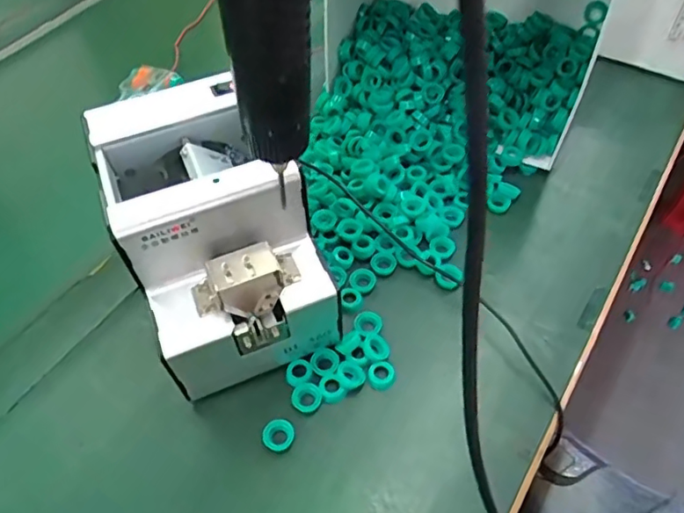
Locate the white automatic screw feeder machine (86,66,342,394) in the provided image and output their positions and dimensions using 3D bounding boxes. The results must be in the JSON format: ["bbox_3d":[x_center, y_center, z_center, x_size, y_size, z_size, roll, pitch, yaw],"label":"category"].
[{"bbox_3d":[-0.092,-0.012,0.421,0.124,0.164,0.171,-22,53,-13],"label":"white automatic screw feeder machine"}]

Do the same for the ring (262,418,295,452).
[{"bbox_3d":[-0.045,0.128,0.401,0.023,0.006,0.022,-2,51,3],"label":"ring"}]

